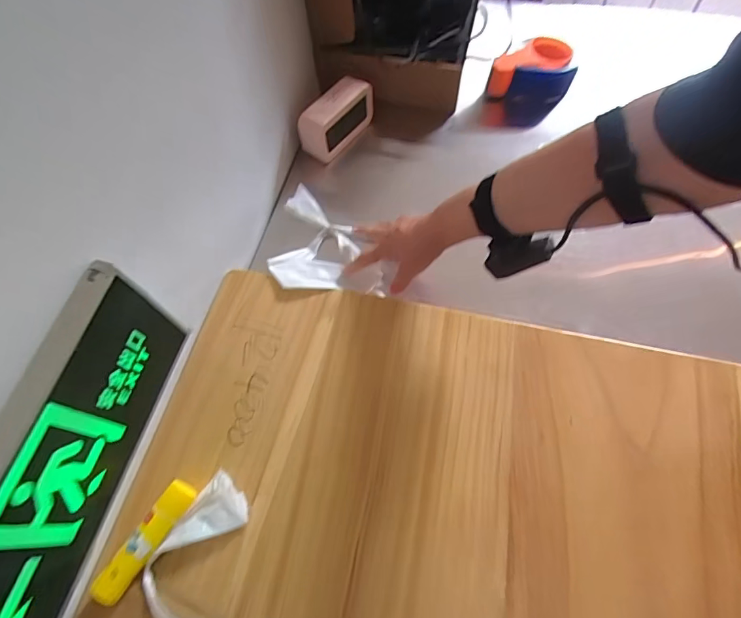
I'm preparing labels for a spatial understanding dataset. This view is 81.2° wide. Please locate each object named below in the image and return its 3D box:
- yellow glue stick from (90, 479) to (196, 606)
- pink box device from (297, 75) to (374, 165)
[{"bbox_3d":[-0.225,0.231,0.434,0.027,0.019,0.118,30,65,14],"label":"yellow glue stick"},{"bbox_3d":[-0.056,-0.326,0.742,0.054,0.076,0.147,33,66,16],"label":"pink box device"}]

